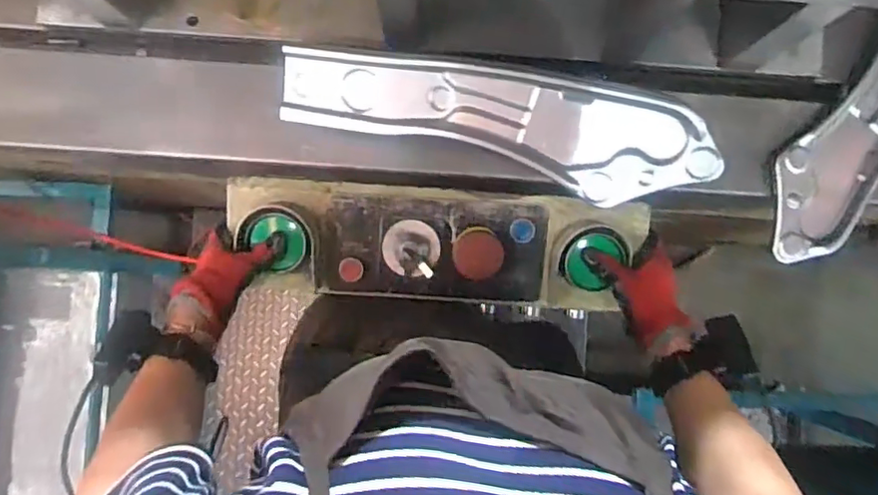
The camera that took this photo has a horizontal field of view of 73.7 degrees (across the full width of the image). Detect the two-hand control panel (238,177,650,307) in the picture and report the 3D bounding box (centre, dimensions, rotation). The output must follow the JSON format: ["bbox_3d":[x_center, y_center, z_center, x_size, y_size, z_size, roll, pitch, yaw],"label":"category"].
[{"bbox_3d":[-0.005,-0.004,0.693,0.482,0.071,0.134,4,87,-1],"label":"two-hand control panel"}]

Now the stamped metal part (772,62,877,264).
[{"bbox_3d":[0.501,-0.174,0.684,0.111,0.041,0.425,28,87,1],"label":"stamped metal part"}]

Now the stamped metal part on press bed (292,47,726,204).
[{"bbox_3d":[0.056,-0.131,0.595,0.429,0.033,0.100,14,109,5],"label":"stamped metal part on press bed"}]

